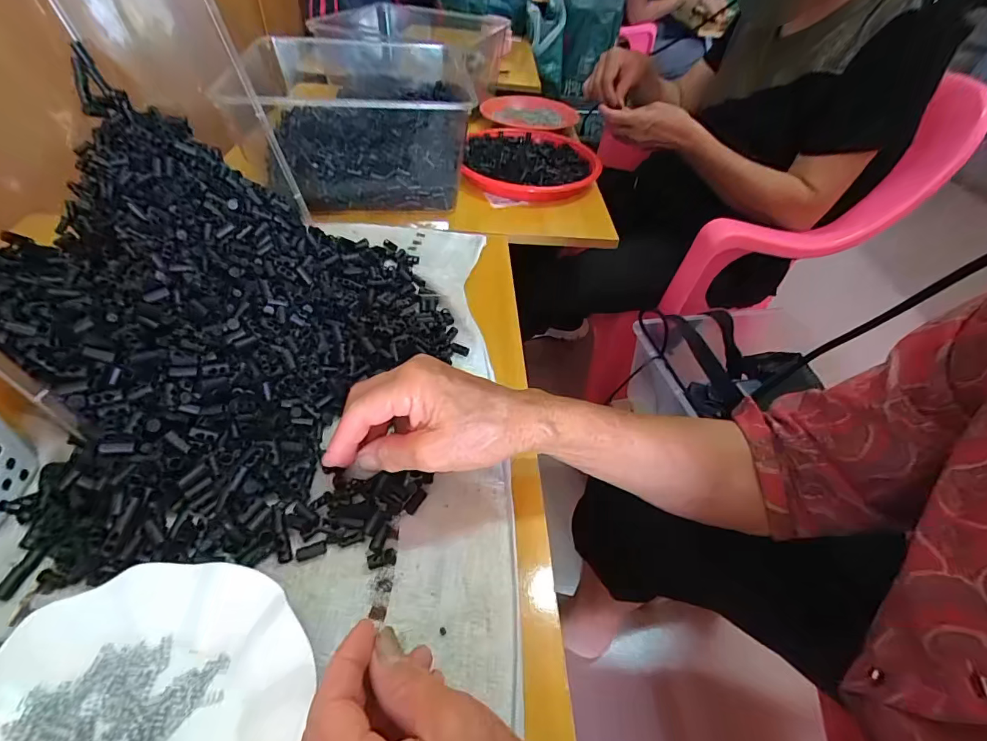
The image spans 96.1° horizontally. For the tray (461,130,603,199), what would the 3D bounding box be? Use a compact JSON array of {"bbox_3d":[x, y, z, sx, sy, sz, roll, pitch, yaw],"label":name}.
[{"bbox_3d":[0.065,-0.354,0.762,0.220,0.045,0.272,8,47,1],"label":"tray"}]

